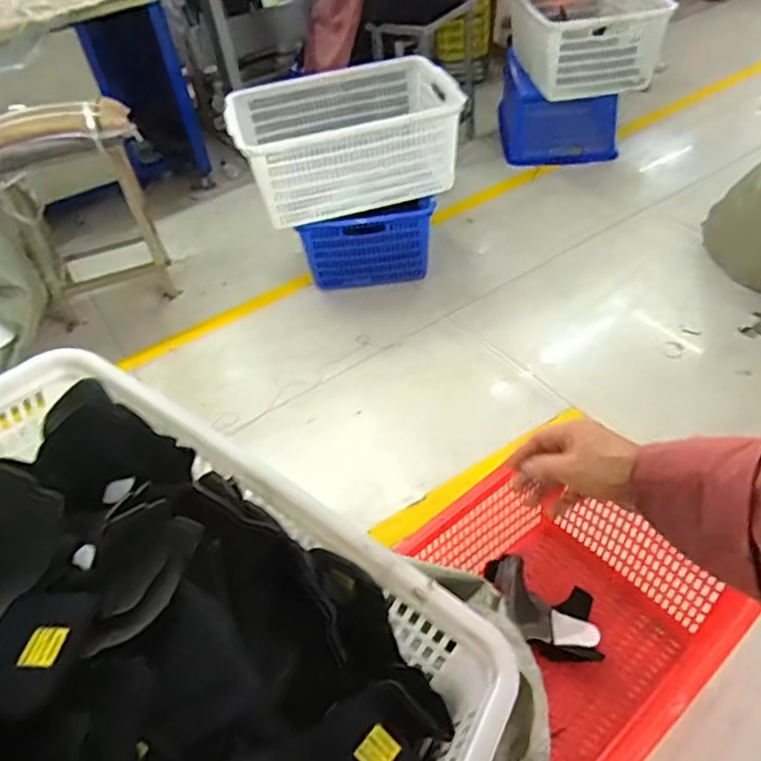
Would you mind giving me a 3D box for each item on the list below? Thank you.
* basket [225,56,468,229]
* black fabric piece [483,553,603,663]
[{"bbox_3d":[-0.094,-0.644,1.687,0.564,0.243,0.356,-15,45,-7],"label":"basket"},{"bbox_3d":[0.270,0.394,1.062,0.197,0.106,0.128,12,48,18],"label":"black fabric piece"}]

